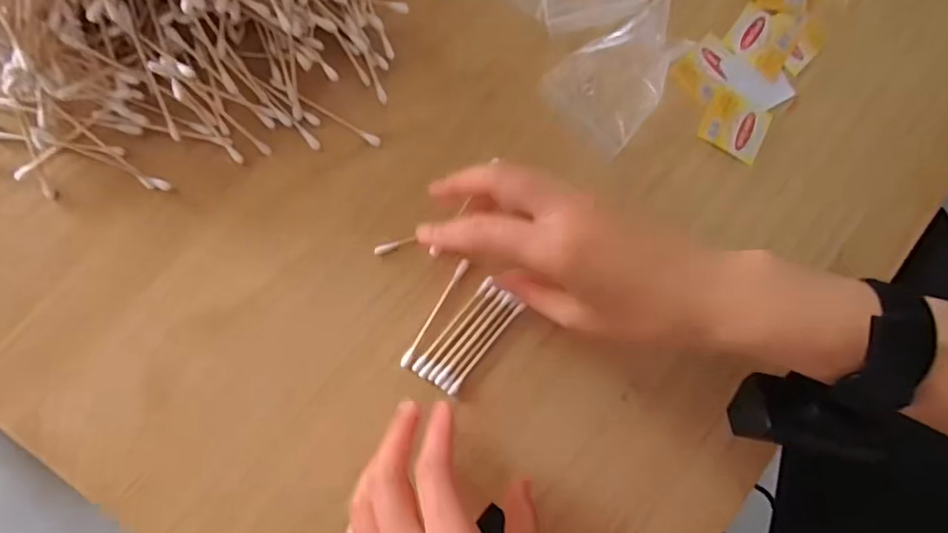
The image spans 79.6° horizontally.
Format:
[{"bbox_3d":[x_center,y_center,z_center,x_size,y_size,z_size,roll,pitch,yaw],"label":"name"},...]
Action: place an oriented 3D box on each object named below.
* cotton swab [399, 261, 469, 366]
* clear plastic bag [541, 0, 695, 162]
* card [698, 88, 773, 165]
[{"bbox_3d":[-0.023,0.028,0.332,0.006,0.004,0.069,31,82,-4],"label":"cotton swab"},{"bbox_3d":[0.093,-0.120,0.353,0.063,0.021,0.087,45,81,-2],"label":"clear plastic bag"},{"bbox_3d":[0.171,-0.092,0.370,0.042,0.004,0.037,29,82,-4],"label":"card"}]

